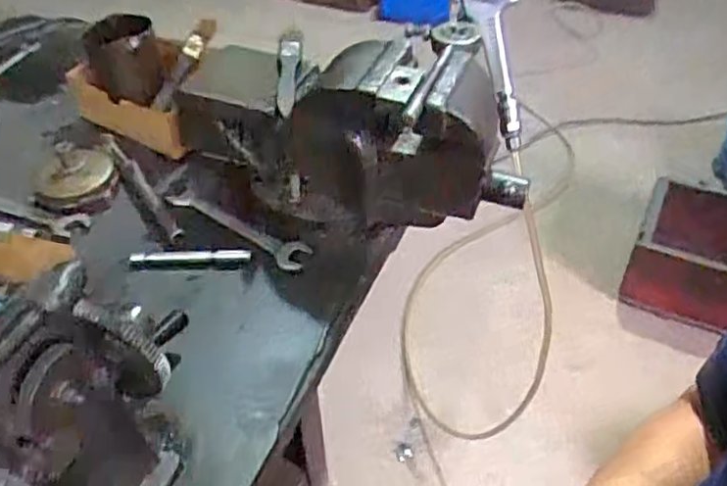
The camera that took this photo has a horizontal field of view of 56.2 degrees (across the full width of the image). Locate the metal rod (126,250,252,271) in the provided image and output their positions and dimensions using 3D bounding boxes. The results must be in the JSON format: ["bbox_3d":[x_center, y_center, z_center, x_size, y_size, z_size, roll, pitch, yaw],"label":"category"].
[{"bbox_3d":[-0.155,0.016,0.612,0.105,0.012,0.019,-1,42,0],"label":"metal rod"}]

